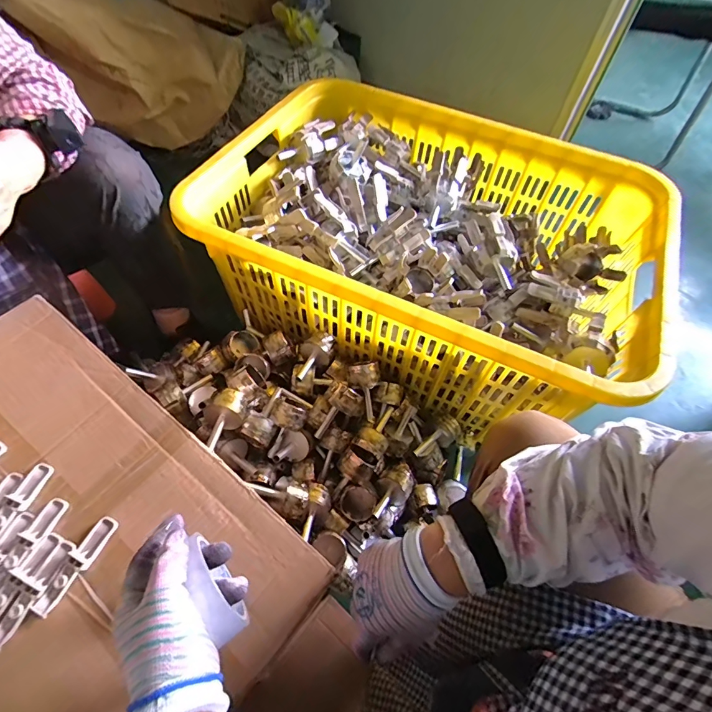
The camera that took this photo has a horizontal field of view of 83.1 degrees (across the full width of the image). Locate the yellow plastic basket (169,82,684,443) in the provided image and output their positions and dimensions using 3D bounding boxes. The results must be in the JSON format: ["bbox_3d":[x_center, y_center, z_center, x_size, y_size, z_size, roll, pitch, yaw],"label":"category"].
[{"bbox_3d":[0.130,-0.224,0.789,0.742,0.288,0.551,23,58,11],"label":"yellow plastic basket"}]

